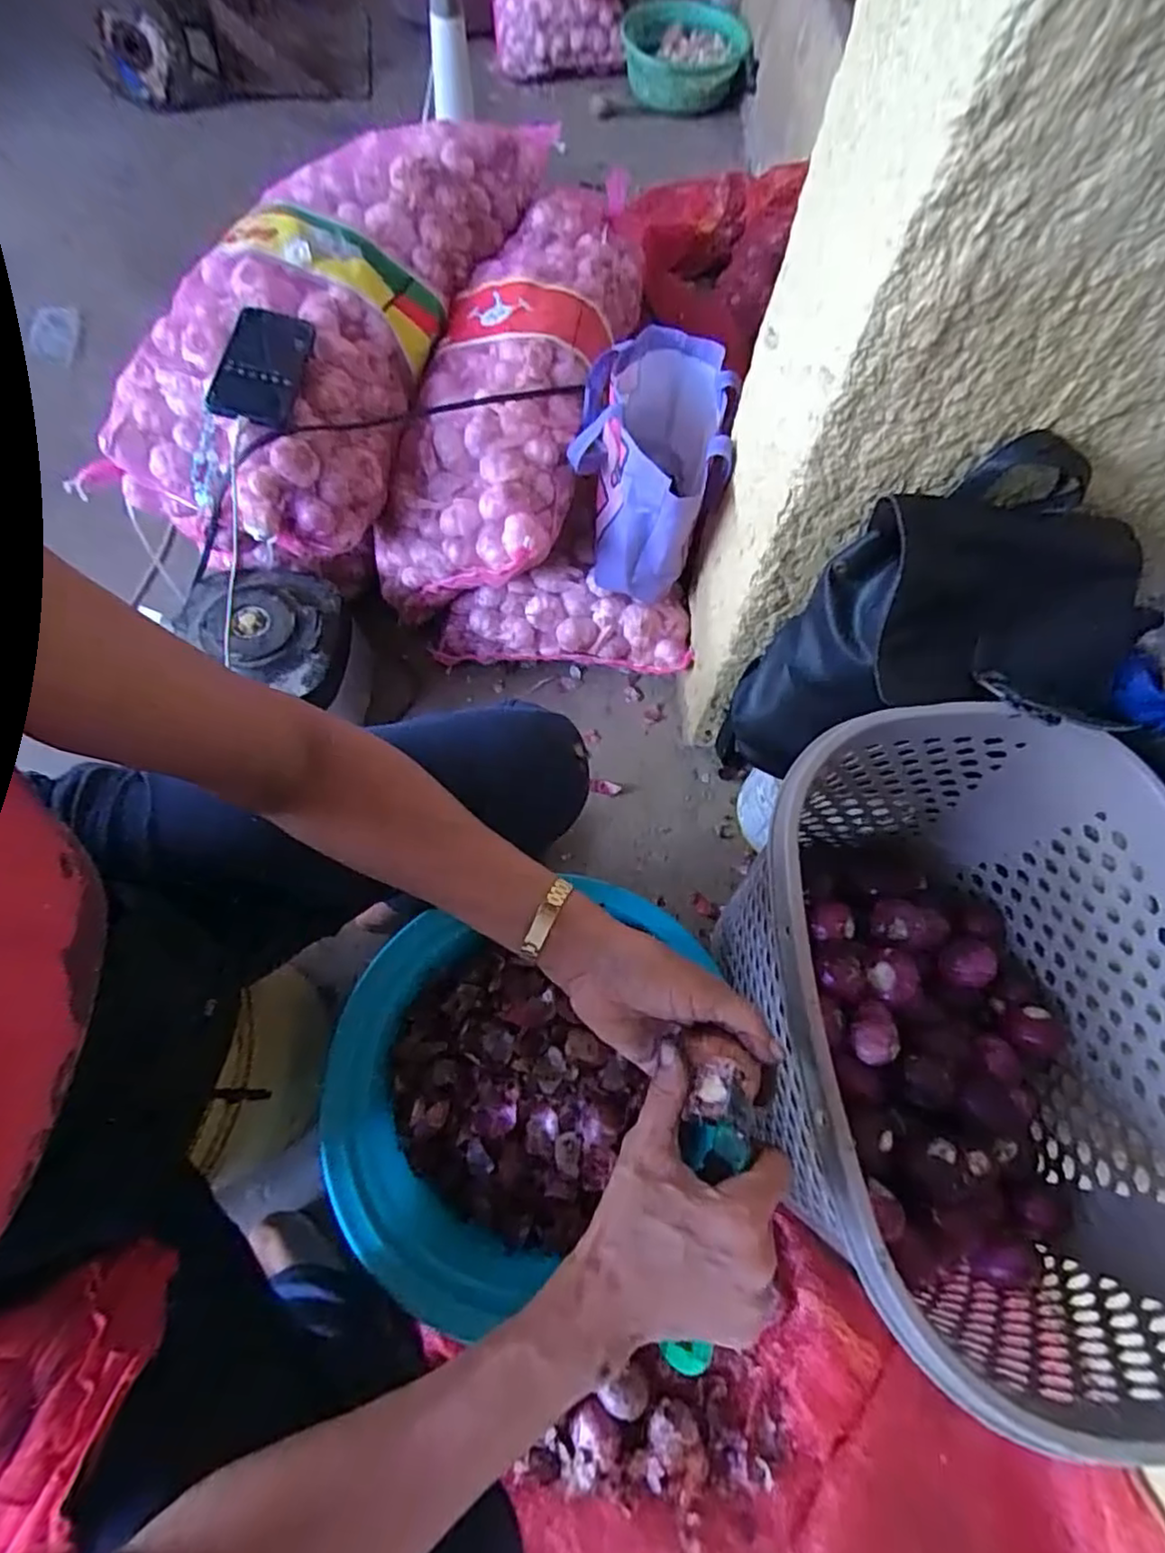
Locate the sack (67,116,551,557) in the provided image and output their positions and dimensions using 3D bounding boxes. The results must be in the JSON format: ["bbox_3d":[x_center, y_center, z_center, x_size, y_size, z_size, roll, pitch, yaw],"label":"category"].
[{"bbox_3d":[-0.311,-0.590,0.844,0.298,0.170,0.679,19,67,5],"label":"sack"}]

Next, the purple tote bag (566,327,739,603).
[{"bbox_3d":[0.076,-0.375,0.804,0.176,0.204,0.227,11,66,2],"label":"purple tote bag"}]

